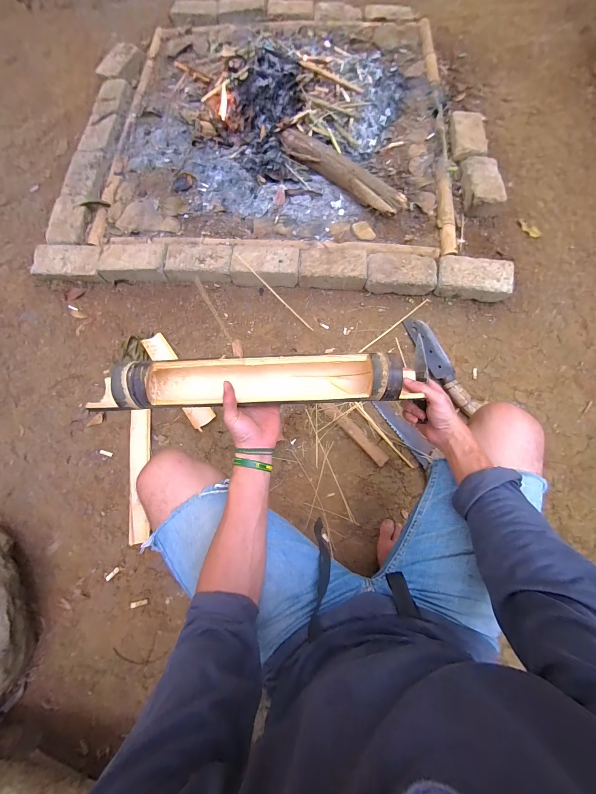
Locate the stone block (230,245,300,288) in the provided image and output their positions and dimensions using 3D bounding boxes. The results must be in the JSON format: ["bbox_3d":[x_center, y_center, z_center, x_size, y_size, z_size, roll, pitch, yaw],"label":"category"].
[{"bbox_3d":[-0.101,-0.418,0.940,0.212,0.073,0.127,8,72,4],"label":"stone block"}]

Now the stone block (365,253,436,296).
[{"bbox_3d":[0.317,-0.380,0.919,0.207,0.069,0.114,3,72,3],"label":"stone block"}]

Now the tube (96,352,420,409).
[{"bbox_3d":[-0.066,-0.023,0.488,0.501,0.096,0.077,-2,72,2],"label":"tube"}]

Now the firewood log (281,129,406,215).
[{"bbox_3d":[0.146,-0.755,0.984,0.489,0.081,0.069,36,76,12],"label":"firewood log"}]

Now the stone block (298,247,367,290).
[{"bbox_3d":[0.110,-0.409,0.930,0.206,0.058,0.125,4,72,3],"label":"stone block"}]

